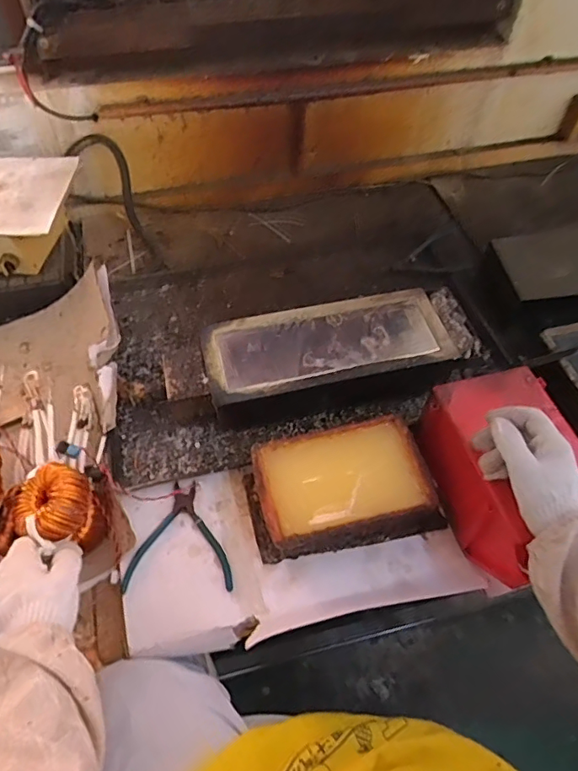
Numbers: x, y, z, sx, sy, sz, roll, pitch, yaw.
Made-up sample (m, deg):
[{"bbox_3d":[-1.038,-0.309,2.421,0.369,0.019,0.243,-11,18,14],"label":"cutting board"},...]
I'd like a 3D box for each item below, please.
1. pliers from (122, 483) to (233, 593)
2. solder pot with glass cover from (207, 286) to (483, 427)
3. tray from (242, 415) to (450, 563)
[{"bbox_3d":[-0.132,0.183,0.630,0.126,0.008,0.131,-1,54,-2],"label":"pliers"},{"bbox_3d":[0.072,-0.040,0.749,0.377,0.086,0.151,-9,54,-8],"label":"solder pot with glass cover"},{"bbox_3d":[0.065,0.125,0.637,0.229,0.068,0.138,-10,54,-8],"label":"tray"}]

